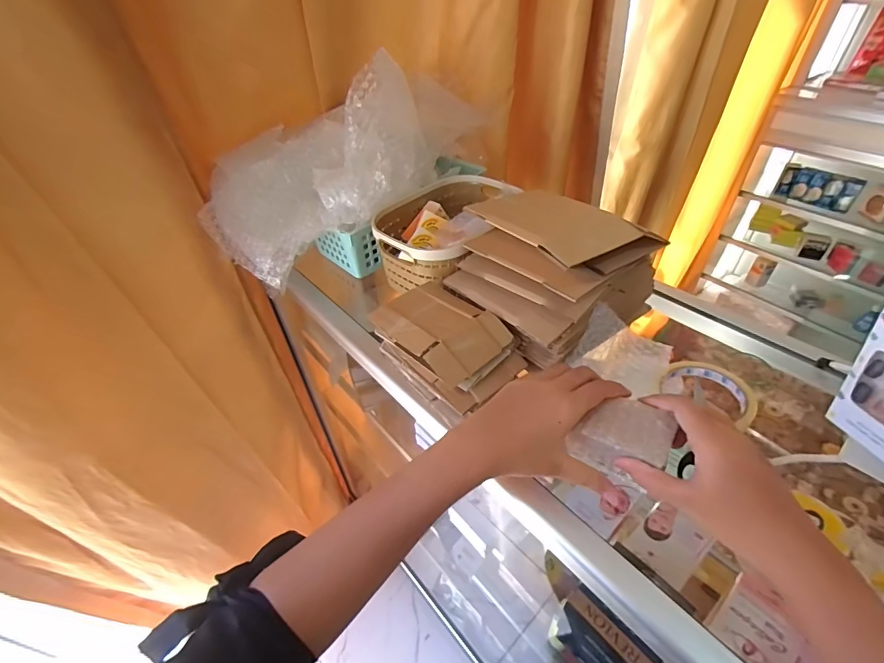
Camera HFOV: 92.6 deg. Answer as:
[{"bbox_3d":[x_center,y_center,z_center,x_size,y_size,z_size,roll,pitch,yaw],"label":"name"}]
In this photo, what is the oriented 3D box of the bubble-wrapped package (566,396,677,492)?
[{"bbox_3d":[0.162,0.097,0.381,0.073,0.049,0.053,19,46,22],"label":"bubble-wrapped package"}]

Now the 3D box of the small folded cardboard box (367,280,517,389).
[{"bbox_3d":[0.003,-0.007,0.474,0.107,0.026,0.129,-34,50,-30],"label":"small folded cardboard box"}]

